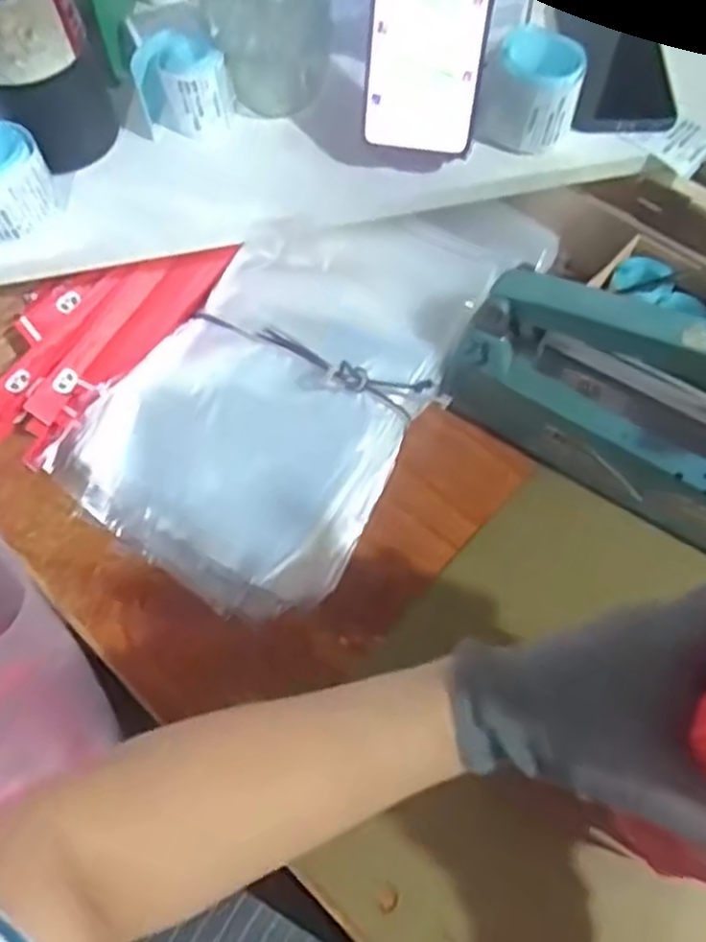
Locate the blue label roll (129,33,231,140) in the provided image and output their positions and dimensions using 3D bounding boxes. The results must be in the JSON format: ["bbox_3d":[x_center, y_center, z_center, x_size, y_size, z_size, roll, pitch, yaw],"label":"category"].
[{"bbox_3d":[-0.131,-0.294,0.547,0.070,0.048,0.064,-1,63,1],"label":"blue label roll"}]

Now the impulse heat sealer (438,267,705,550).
[{"bbox_3d":[0.202,-0.045,0.458,0.286,0.171,0.069,30,68,16],"label":"impulse heat sealer"}]

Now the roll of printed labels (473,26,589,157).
[{"bbox_3d":[0.127,-0.269,0.516,0.067,0.052,0.059,13,64,8],"label":"roll of printed labels"}]

